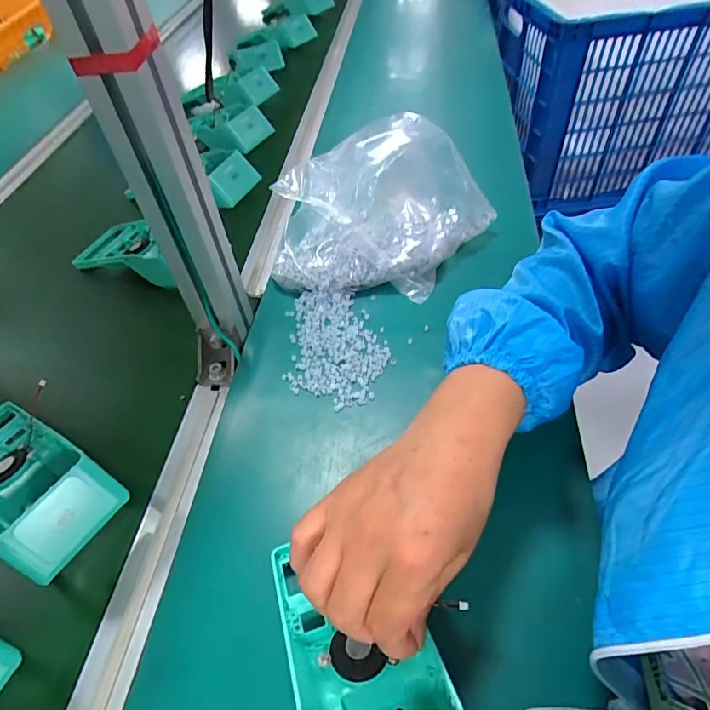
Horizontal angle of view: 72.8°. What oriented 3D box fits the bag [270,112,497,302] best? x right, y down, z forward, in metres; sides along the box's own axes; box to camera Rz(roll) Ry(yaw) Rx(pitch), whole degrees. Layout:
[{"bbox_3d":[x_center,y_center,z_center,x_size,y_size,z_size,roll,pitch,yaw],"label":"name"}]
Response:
[{"bbox_3d":[0.031,-0.156,0.510,0.230,0.110,0.152,3,51,7],"label":"bag"}]

